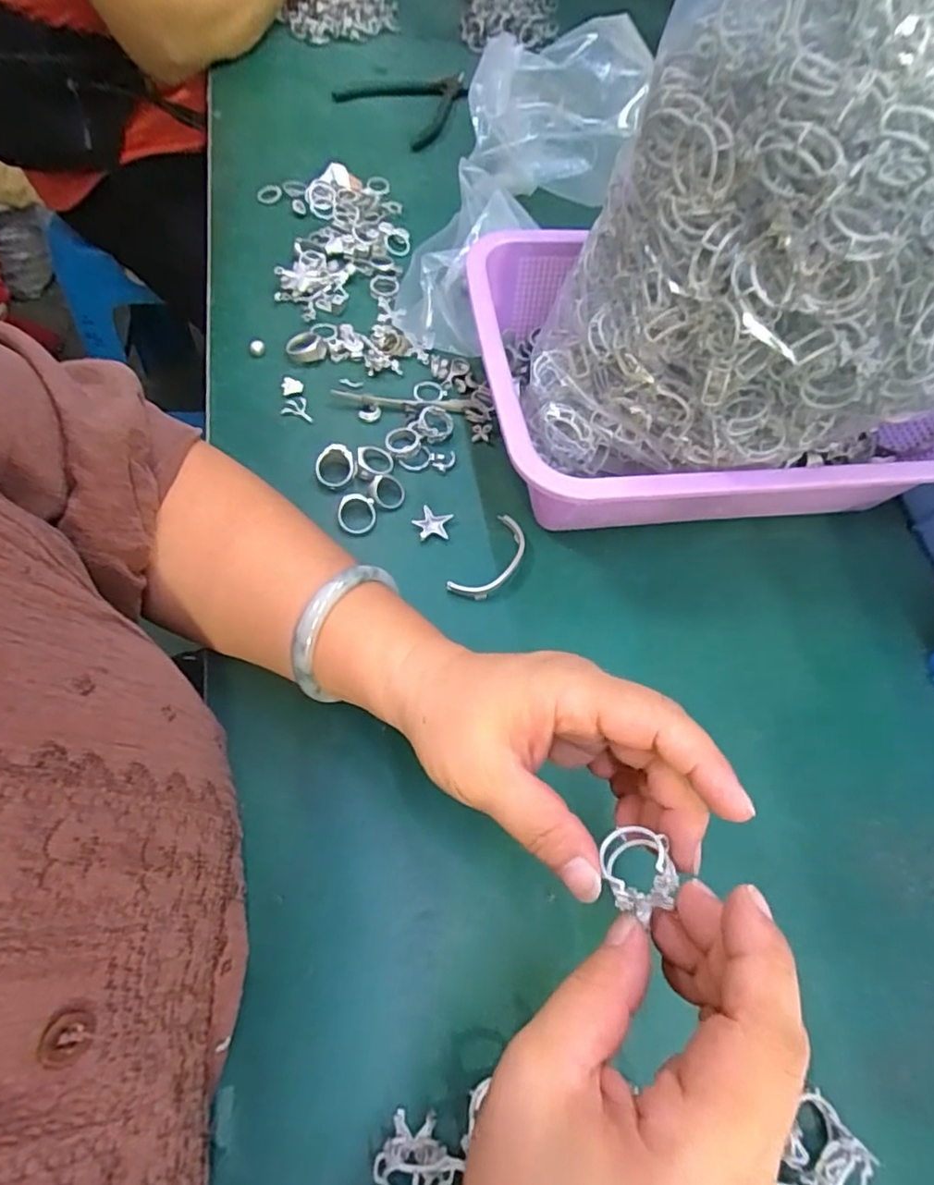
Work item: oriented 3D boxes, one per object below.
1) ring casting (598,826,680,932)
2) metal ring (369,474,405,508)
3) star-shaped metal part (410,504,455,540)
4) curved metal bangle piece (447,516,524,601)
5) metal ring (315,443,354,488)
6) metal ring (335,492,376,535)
[{"bbox_3d":[0.058,0.094,0.208,0.021,0.009,0.028,-1,62,-3],"label":"ring casting"},{"bbox_3d":[-0.051,-0.065,0.388,0.021,0.011,0.022,2,62,-4],"label":"metal ring"},{"bbox_3d":[-0.022,-0.043,0.385,0.023,0.005,0.022,9,61,-1],"label":"star-shaped metal part"},{"bbox_3d":[0.017,-0.021,0.374,0.027,0.007,0.065,31,63,11],"label":"curved metal bangle piece"},{"bbox_3d":[-0.085,-0.082,0.393,0.025,0.015,0.024,2,62,-4],"label":"metal ring"},{"bbox_3d":[-0.068,-0.050,0.378,0.023,0.007,0.026,6,62,-3],"label":"metal ring"}]

